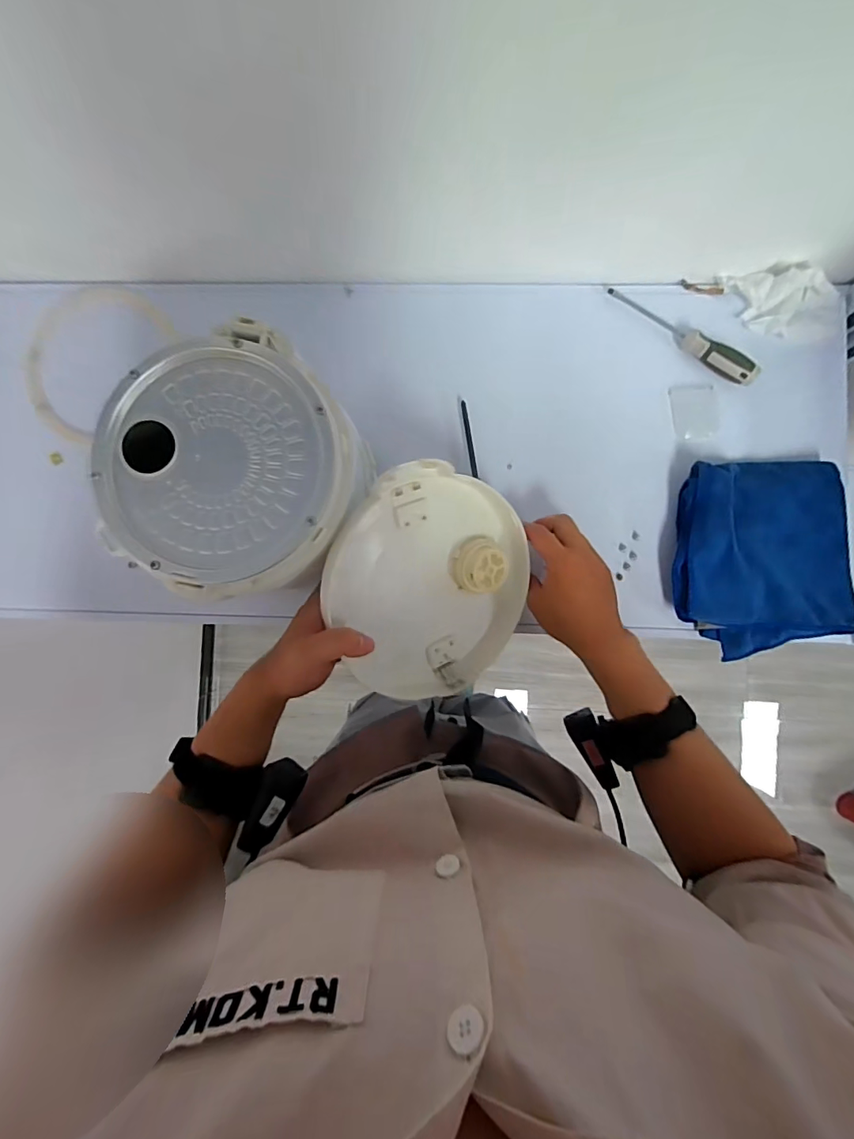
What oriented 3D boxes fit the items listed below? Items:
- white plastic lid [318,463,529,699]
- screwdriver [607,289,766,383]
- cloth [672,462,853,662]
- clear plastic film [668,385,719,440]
[{"bbox_3d":[0.005,0.017,0.445,0.199,0.044,0.200,-3,99,-22],"label":"white plastic lid"},{"bbox_3d":[0.283,-0.261,0.539,0.183,0.028,0.024,33,89,3],"label":"screwdriver"},{"bbox_3d":[0.355,-0.012,0.520,0.181,0.040,0.204,-3,88,2],"label":"cloth"},{"bbox_3d":[0.303,-0.178,0.552,0.047,0.007,0.060,-8,95,9],"label":"clear plastic film"}]

